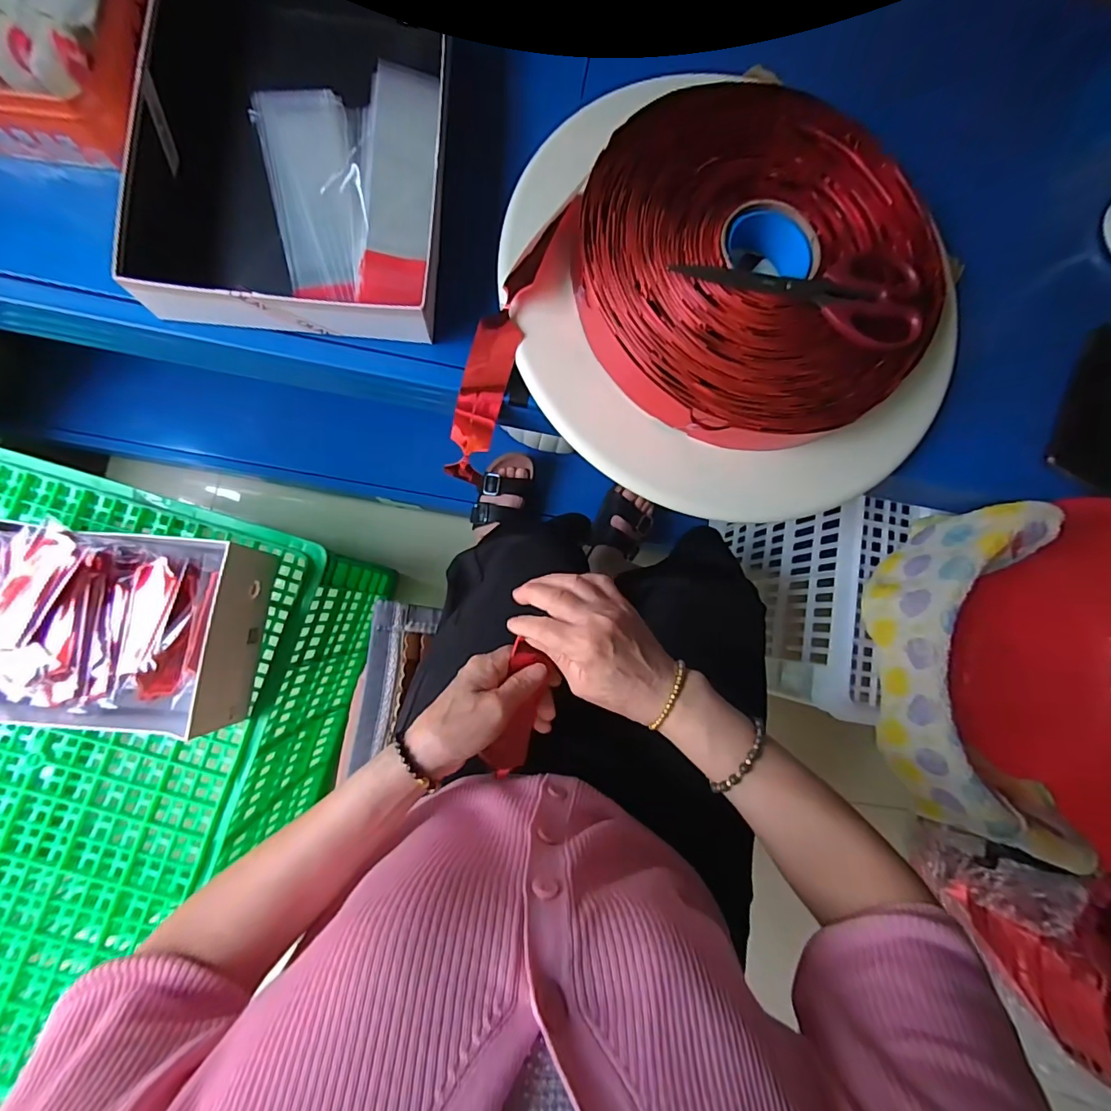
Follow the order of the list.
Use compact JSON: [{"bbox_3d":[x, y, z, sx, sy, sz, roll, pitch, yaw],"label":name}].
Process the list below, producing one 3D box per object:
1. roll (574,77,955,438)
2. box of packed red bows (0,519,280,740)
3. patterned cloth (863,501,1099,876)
[{"bbox_3d":[0.166,-0.237,0.400,0.284,0.048,0.287,1,83,-6],"label":"roll"},{"bbox_3d":[-0.504,0.080,0.532,0.334,0.117,0.210,7,83,-5],"label":"box of packed red bows"},{"bbox_3d":[0.388,0.116,0.465,0.136,0.097,0.317,-3,84,-6],"label":"patterned cloth"}]

